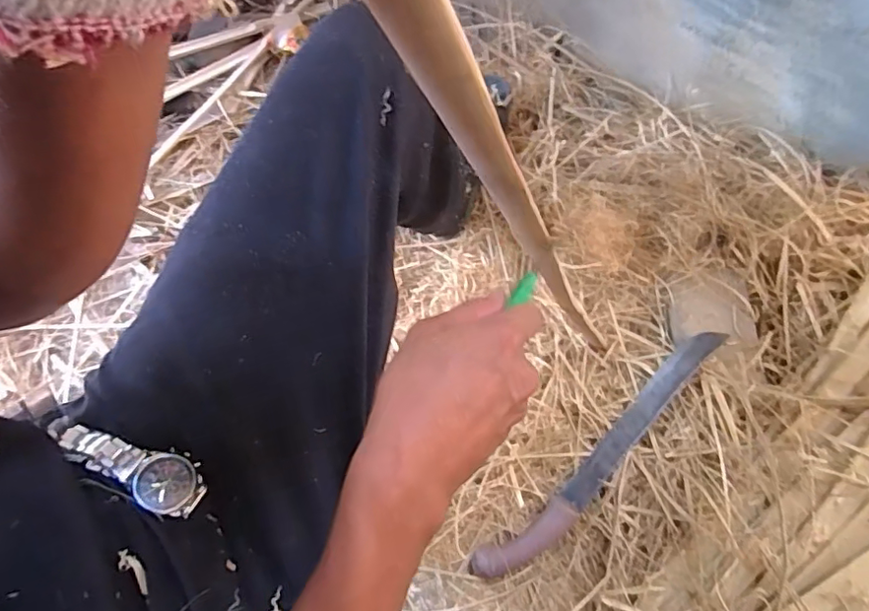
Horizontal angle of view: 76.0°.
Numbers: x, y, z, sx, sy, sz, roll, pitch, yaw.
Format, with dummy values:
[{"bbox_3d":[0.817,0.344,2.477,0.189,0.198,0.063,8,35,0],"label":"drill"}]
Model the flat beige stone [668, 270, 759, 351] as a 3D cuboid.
[{"bbox_3d":[0.364,0.007,0.728,0.105,0.026,0.104,-4,71,-4],"label":"flat beige stone"}]

